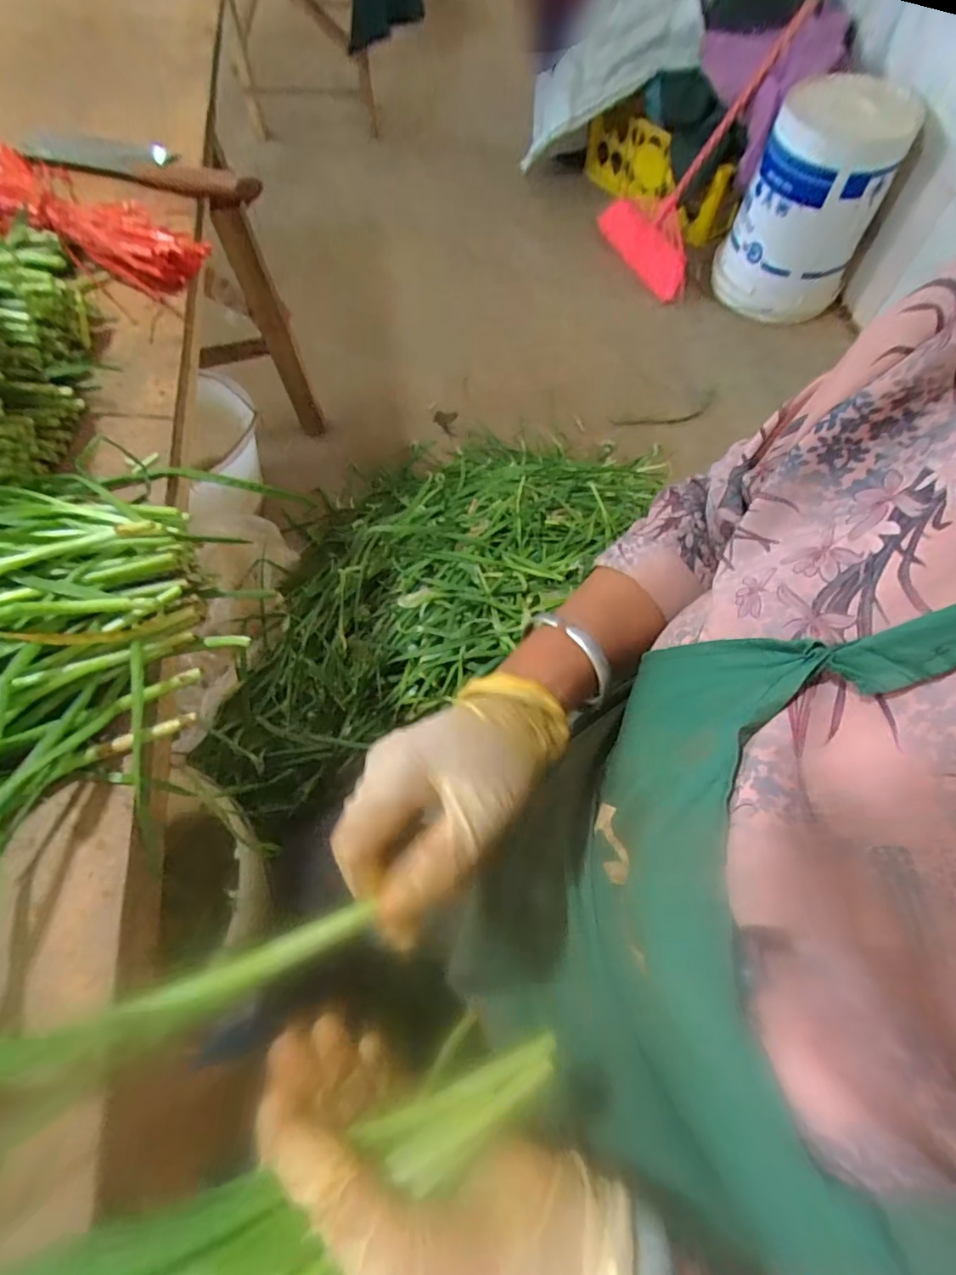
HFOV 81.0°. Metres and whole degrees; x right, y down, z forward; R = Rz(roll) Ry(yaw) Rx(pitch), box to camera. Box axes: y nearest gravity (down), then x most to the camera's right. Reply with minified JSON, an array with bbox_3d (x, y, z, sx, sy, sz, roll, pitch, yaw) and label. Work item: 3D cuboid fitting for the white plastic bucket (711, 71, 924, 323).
[{"bbox_3d":[0.751,-0.981,1.287,0.295,0.362,0.263,26,68,13],"label":"white plastic bucket"}]

